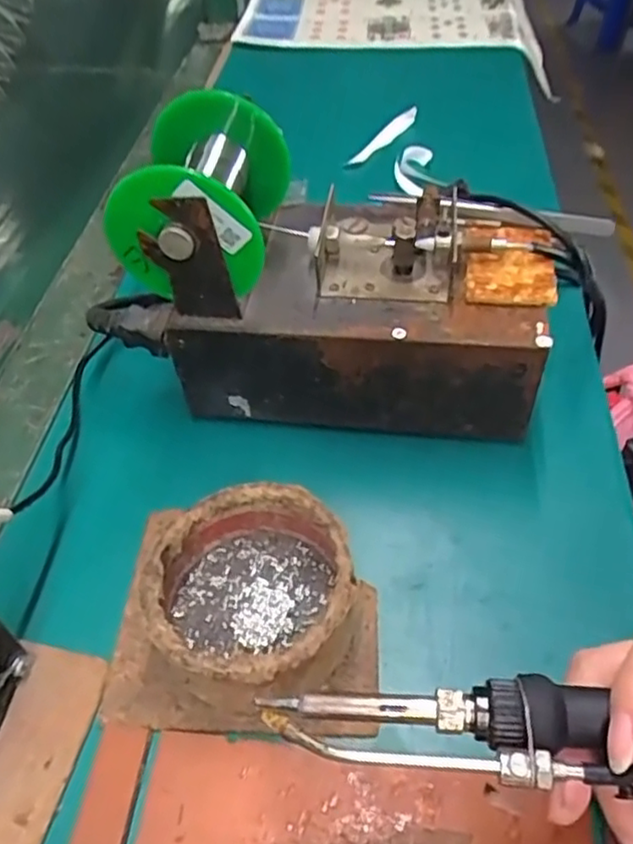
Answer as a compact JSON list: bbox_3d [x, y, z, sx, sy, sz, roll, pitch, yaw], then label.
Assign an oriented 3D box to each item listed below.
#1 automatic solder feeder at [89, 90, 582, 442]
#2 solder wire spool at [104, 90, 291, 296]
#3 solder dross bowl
[{"bbox_3d":[0.007,-0.078,0.335,0.230,0.134,0.107,4,50,7],"label":"automatic solder feeder"},{"bbox_3d":[-0.052,-0.101,0.308,0.072,0.073,0.076,1,49,3],"label":"solder wire spool"},{"bbox_3d":[-0.025,0.070,0.270,0.079,0.040,0.080,-2,49,2],"label":"solder dross bowl"}]

